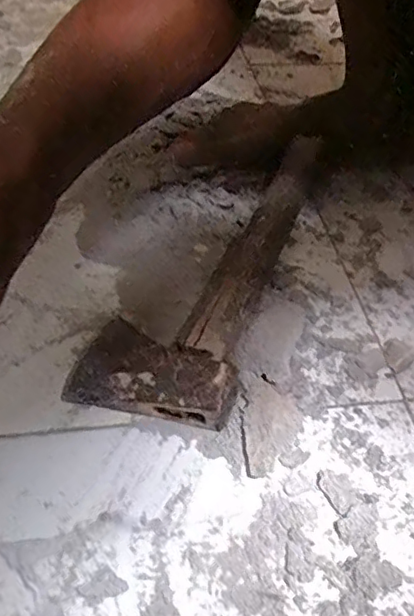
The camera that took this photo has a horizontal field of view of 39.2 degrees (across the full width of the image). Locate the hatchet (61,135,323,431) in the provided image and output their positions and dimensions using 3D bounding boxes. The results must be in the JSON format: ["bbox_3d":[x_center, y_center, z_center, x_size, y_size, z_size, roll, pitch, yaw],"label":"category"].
[{"bbox_3d":[0.012,-0.048,0.434,0.097,0.030,0.314,16,46,11],"label":"hatchet"}]

